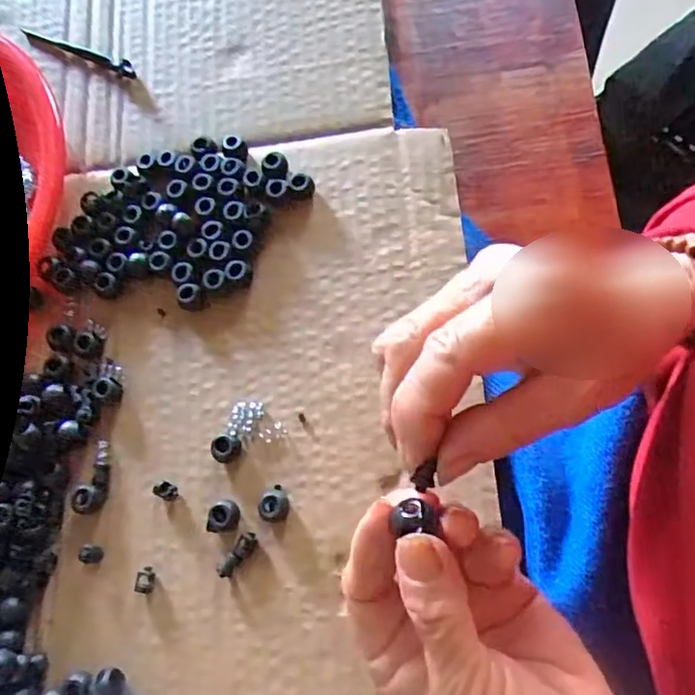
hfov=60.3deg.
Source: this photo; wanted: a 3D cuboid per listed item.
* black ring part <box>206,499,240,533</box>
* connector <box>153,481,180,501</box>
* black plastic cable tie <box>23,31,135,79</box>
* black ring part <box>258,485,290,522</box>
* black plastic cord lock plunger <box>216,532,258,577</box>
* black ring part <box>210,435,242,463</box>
[{"bbox_3d":[-0.061,0.085,0.300,0.015,0.013,0.016,6,73,4],"label":"black ring part"},{"bbox_3d":[-0.094,0.075,0.311,0.012,0.005,0.009,27,75,10],"label":"connector"},{"bbox_3d":[-0.179,-0.197,0.396,0.089,0.008,0.009,22,76,13],"label":"black plastic cable tie"},{"bbox_3d":[-0.037,0.079,0.298,0.016,0.010,0.016,-1,72,2],"label":"black ring part"},{"bbox_3d":[-0.055,0.103,0.296,0.009,0.006,0.025,37,77,12],"label":"black plastic cord lock plunger"},{"bbox_3d":[-0.063,0.053,0.310,0.014,0.011,0.014,-1,72,2],"label":"black ring part"}]

